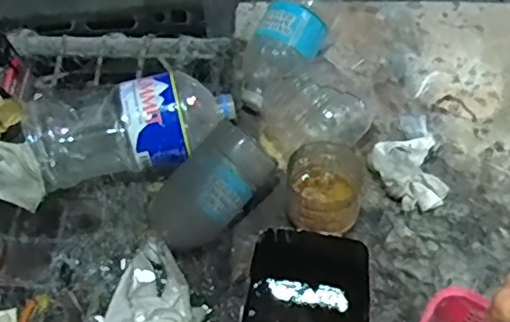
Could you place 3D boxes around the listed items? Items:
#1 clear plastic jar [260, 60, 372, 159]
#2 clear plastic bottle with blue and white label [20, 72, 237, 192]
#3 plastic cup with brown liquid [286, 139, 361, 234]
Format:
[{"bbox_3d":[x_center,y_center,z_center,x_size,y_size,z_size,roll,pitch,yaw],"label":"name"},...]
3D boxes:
[{"bbox_3d":[0.066,-0.052,0.673,0.097,0.094,0.113,-29,60,-16],"label":"clear plastic jar"},{"bbox_3d":[-0.132,-0.033,0.668,0.220,0.104,0.098,-10,56,-4],"label":"clear plastic bottle with blue and white label"},{"bbox_3d":[0.070,0.032,0.620,0.074,0.077,0.089,5,57,6],"label":"plastic cup with brown liquid"}]

